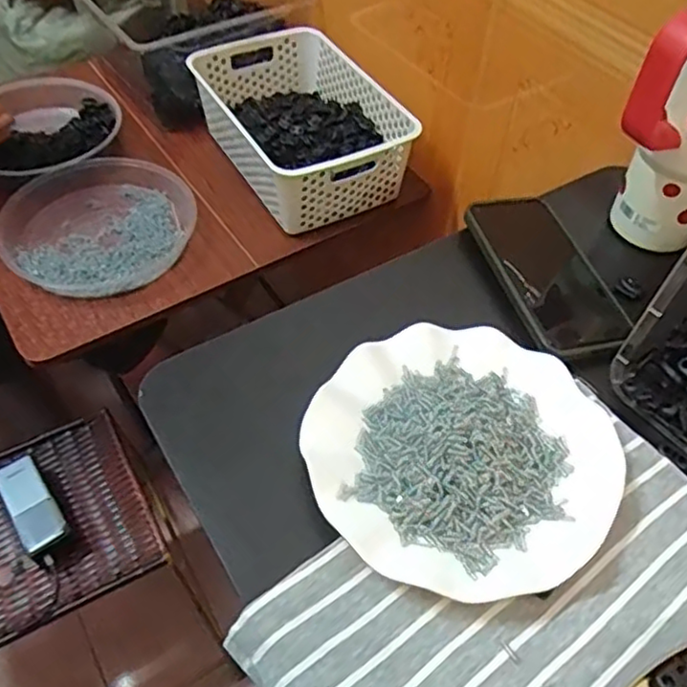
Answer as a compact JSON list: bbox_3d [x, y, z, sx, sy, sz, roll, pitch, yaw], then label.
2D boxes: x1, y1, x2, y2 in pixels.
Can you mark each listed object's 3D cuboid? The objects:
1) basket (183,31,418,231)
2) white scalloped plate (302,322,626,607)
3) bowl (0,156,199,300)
[{"bbox_3d":[-0.059,-0.306,0.889,0.212,0.094,0.323,-23,56,-19],"label":"basket"},{"bbox_3d":[0.073,0.066,0.402,0.176,0.030,0.174,1,52,-1],"label":"white scalloped plate"},{"bbox_3d":[-0.306,-0.151,0.812,0.218,0.042,0.218,1,52,-1],"label":"bowl"}]

